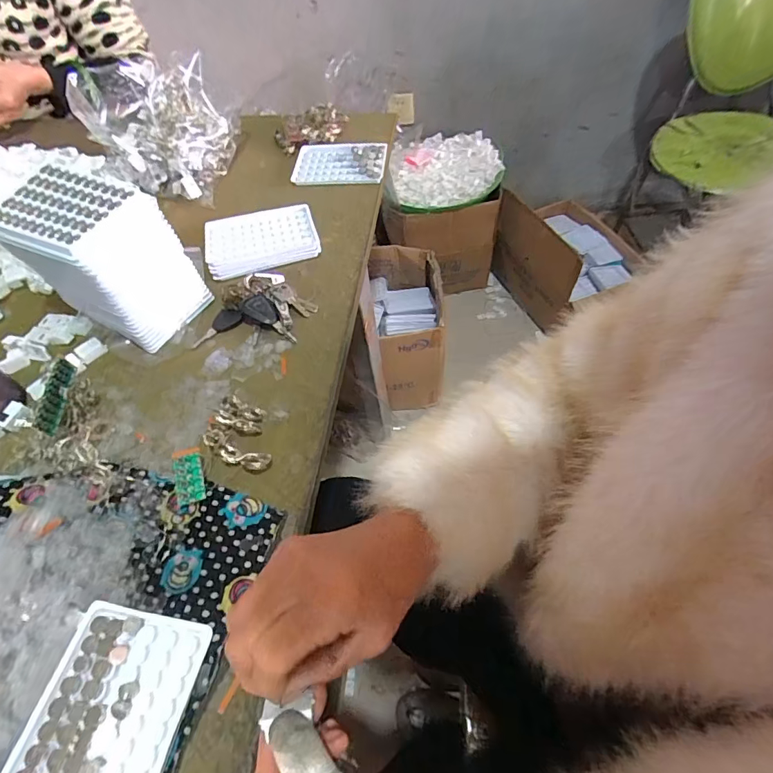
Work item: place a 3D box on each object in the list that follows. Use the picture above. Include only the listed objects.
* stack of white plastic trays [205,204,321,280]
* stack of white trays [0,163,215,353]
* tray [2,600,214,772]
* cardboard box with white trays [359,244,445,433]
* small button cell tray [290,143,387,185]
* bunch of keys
[{"bbox_3d":[-0.152,-0.180,0.538,0.132,0.017,0.090,-15,56,-5],"label":"stack of white plastic trays"},{"bbox_3d":[-0.281,-0.130,0.441,0.139,0.120,0.097,21,59,16],"label":"stack of white trays"},{"bbox_3d":[-0.174,0.212,0.271,0.090,0.012,0.129,9,56,6],"label":"tray"},{"bbox_3d":[0.060,-0.142,1.159,0.161,0.282,0.314,-2,55,4],"label":"cardboard box with white trays"},{"bbox_3d":[-0.068,-0.326,0.638,0.133,0.009,0.084,3,61,10],"label":"small button cell tray"},{"bbox_3d":[-0.142,-0.082,0.466,0.125,0.024,0.082,-19,56,-8],"label":"bunch of keys"}]

